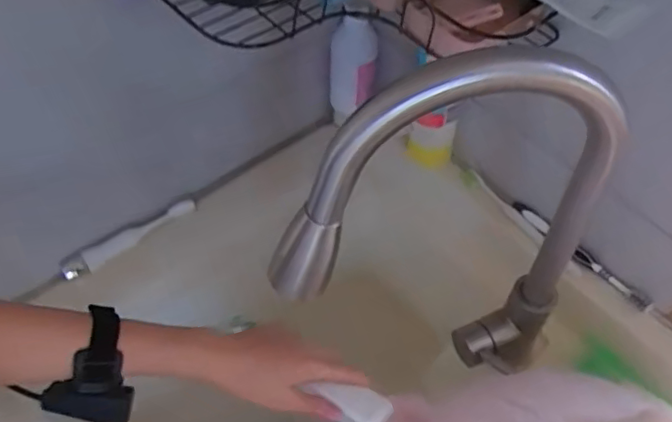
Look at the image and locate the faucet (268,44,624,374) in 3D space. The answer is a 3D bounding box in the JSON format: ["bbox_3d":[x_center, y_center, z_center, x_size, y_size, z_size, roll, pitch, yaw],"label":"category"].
[{"bbox_3d":[0.090,0.040,0.480,0.274,0.375,0.062,-5,53,-7],"label":"faucet"}]

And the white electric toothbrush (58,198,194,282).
[{"bbox_3d":[-0.249,0.030,0.722,0.174,0.021,0.024,-34,62,-25],"label":"white electric toothbrush"}]

